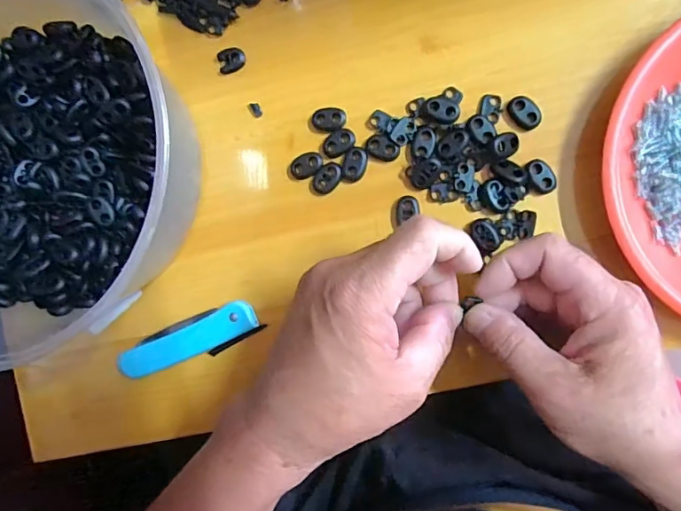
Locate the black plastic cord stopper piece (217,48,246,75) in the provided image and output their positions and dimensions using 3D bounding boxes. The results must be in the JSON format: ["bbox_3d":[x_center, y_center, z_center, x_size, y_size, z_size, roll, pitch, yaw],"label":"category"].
[{"bbox_3d":[-0.072,-0.130,0.331,0.018,0.004,0.015,-13,90,9],"label":"black plastic cord stopper piece"}]

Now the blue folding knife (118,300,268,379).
[{"bbox_3d":[-0.102,0.056,0.336,0.097,0.014,0.029,-18,89,9],"label":"blue folding knife"}]

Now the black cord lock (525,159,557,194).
[{"bbox_3d":[0.121,-0.048,0.302,0.015,0.007,0.021,-31,87,8],"label":"black cord lock"}]

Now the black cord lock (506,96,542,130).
[{"bbox_3d":[0.111,-0.086,0.302,0.016,0.005,0.021,-38,86,8],"label":"black cord lock"}]

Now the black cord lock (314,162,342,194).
[{"bbox_3d":[-0.009,-0.050,0.323,0.015,0.004,0.021,39,97,6],"label":"black cord lock"}]

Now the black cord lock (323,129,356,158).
[{"bbox_3d":[-0.001,-0.072,0.320,0.021,0.004,0.015,-23,88,9],"label":"black cord lock"}]

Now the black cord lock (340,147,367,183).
[{"bbox_3d":[0.009,-0.058,0.320,0.014,0.004,0.022,20,95,7],"label":"black cord lock"}]

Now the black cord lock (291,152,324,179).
[{"bbox_3d":[-0.022,-0.059,0.325,0.022,0.004,0.014,-23,88,9],"label":"black cord lock"}]

